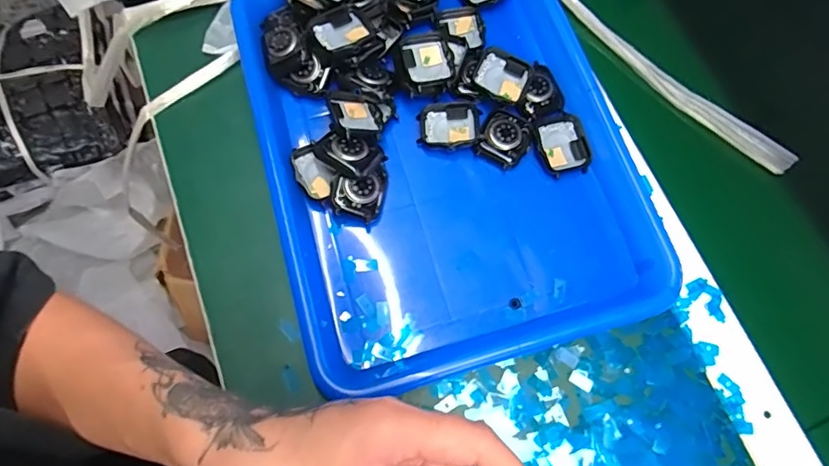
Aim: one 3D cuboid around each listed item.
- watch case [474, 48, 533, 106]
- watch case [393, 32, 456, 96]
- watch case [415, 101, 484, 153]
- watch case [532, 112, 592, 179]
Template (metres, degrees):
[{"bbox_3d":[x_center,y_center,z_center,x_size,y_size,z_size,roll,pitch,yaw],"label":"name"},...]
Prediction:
[{"bbox_3d":[0.067,-0.121,0.386,0.042,0.014,0.035,18,72,4],"label":"watch case"},{"bbox_3d":[0.007,-0.128,0.377,0.041,0.013,0.048,-10,72,-5],"label":"watch case"},{"bbox_3d":[0.026,-0.080,0.374,0.046,0.014,0.041,-7,72,-4],"label":"watch case"},{"bbox_3d":[0.111,-0.067,0.375,0.038,0.008,0.046,-16,73,-7],"label":"watch case"}]

